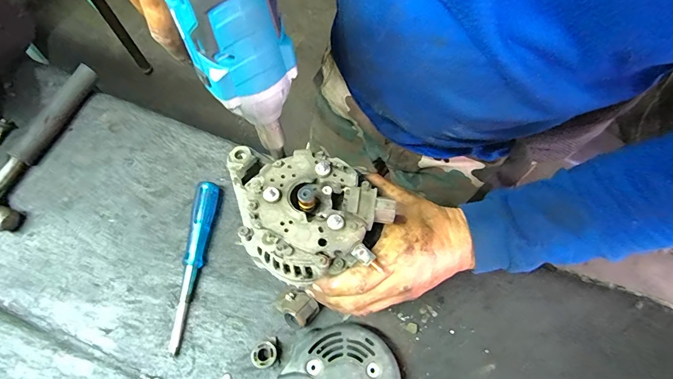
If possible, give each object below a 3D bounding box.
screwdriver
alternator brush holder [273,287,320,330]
[{"bbox_3d":[-0.167,0.081,0.405,0.026,0.025,0.187,6,64,2],"label":"screwdriver"},{"bbox_3d":[-0.045,0.127,0.383,0.049,0.032,0.035,36,69,16],"label":"alternator brush holder"}]

